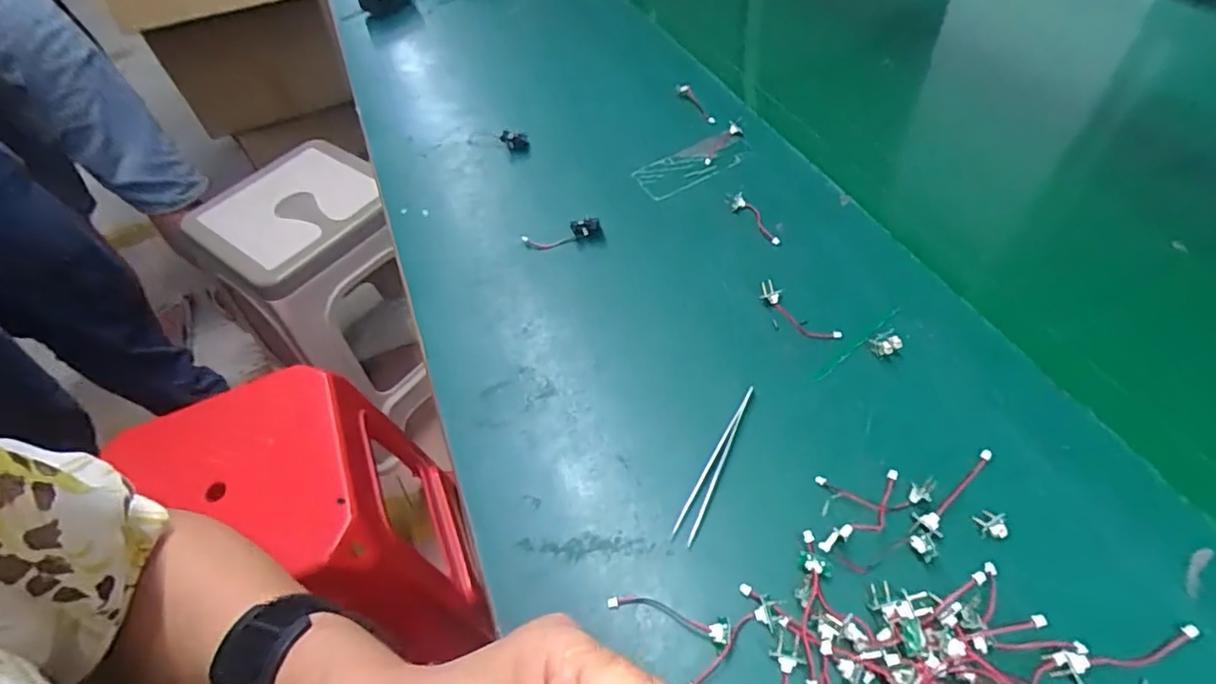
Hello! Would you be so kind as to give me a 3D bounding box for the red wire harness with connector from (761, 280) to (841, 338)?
[{"bbox_3d":[0.125,-0.021,0.393,0.016,0.007,0.061,-33,56,-22],"label":"red wire harness with connector"}]

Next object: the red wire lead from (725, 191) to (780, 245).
[{"bbox_3d":[0.112,-0.096,0.456,0.015,0.005,0.063,-24,53,-15],"label":"red wire lead"}]

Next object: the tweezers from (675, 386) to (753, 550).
[{"bbox_3d":[0.062,0.067,0.344,0.011,0.011,0.102,19,54,19],"label":"tweezers"}]

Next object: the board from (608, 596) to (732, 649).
[{"bbox_3d":[0.029,0.134,0.292,0.060,0.011,0.012,12,52,13],"label":"board"}]

